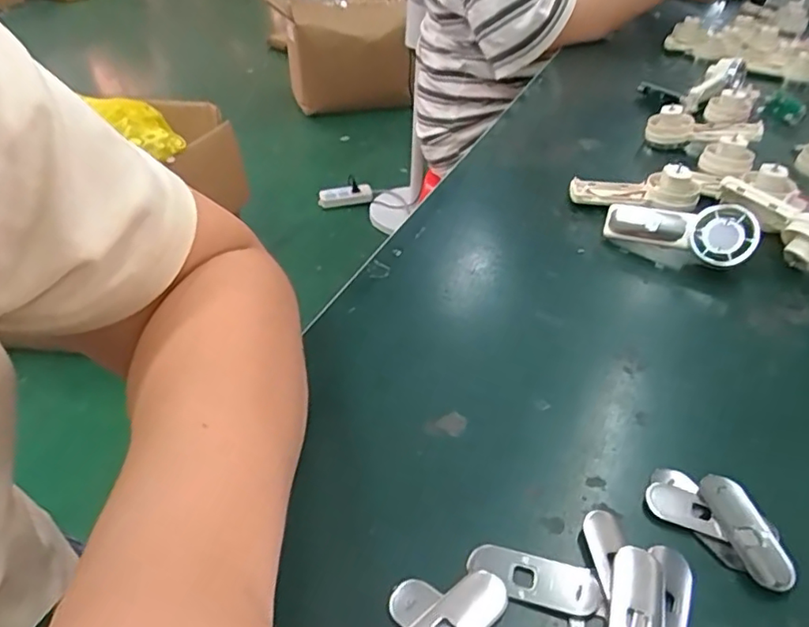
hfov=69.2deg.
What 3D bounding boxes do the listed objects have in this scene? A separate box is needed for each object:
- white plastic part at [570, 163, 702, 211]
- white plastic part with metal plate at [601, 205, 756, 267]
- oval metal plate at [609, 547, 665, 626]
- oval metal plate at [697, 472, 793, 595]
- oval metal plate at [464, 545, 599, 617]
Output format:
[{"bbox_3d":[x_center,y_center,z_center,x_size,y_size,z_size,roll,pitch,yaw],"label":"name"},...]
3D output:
[{"bbox_3d":[0.180,-0.097,0.454,0.097,0.031,0.028,5,39,5],"label":"white plastic part"},{"bbox_3d":[0.186,-0.056,0.401,0.093,0.044,0.021,25,45,27],"label":"white plastic part with metal plate"},{"bbox_3d":[0.086,0.112,0.217,0.019,0.007,0.049,12,41,14],"label":"oval metal plate"},{"bbox_3d":[0.141,0.089,0.243,0.017,0.005,0.050,-7,40,-8],"label":"oval metal plate"},{"bbox_3d":[0.051,0.103,0.229,0.050,0.004,0.017,12,41,15],"label":"oval metal plate"}]

